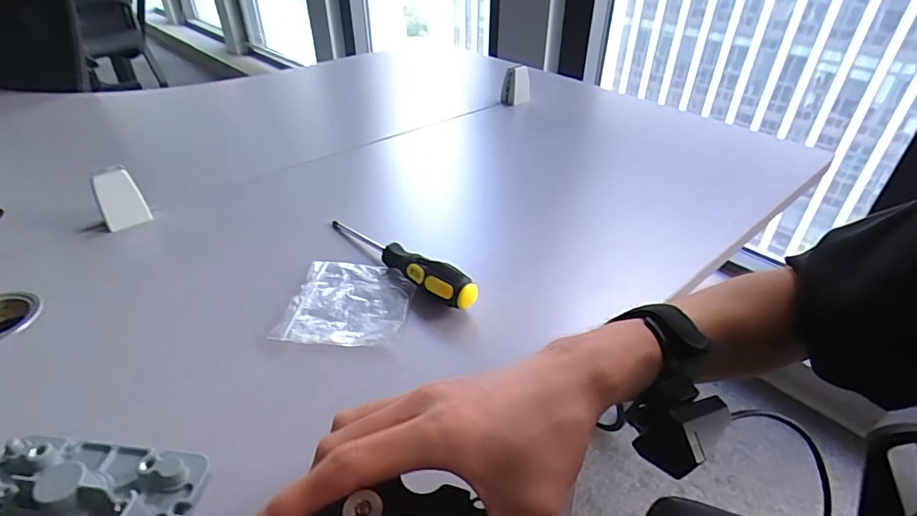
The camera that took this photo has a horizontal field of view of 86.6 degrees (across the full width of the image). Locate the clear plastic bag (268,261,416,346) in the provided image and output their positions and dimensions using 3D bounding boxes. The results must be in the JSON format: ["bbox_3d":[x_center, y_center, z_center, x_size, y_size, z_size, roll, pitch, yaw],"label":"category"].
[{"bbox_3d":[-0.092,0.037,0.422,0.098,0.010,0.104,3,37,5],"label":"clear plastic bag"}]

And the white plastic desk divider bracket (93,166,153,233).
[{"bbox_3d":[-0.354,-0.062,0.508,0.040,0.057,0.020,-28,45,-32],"label":"white plastic desk divider bracket"}]

